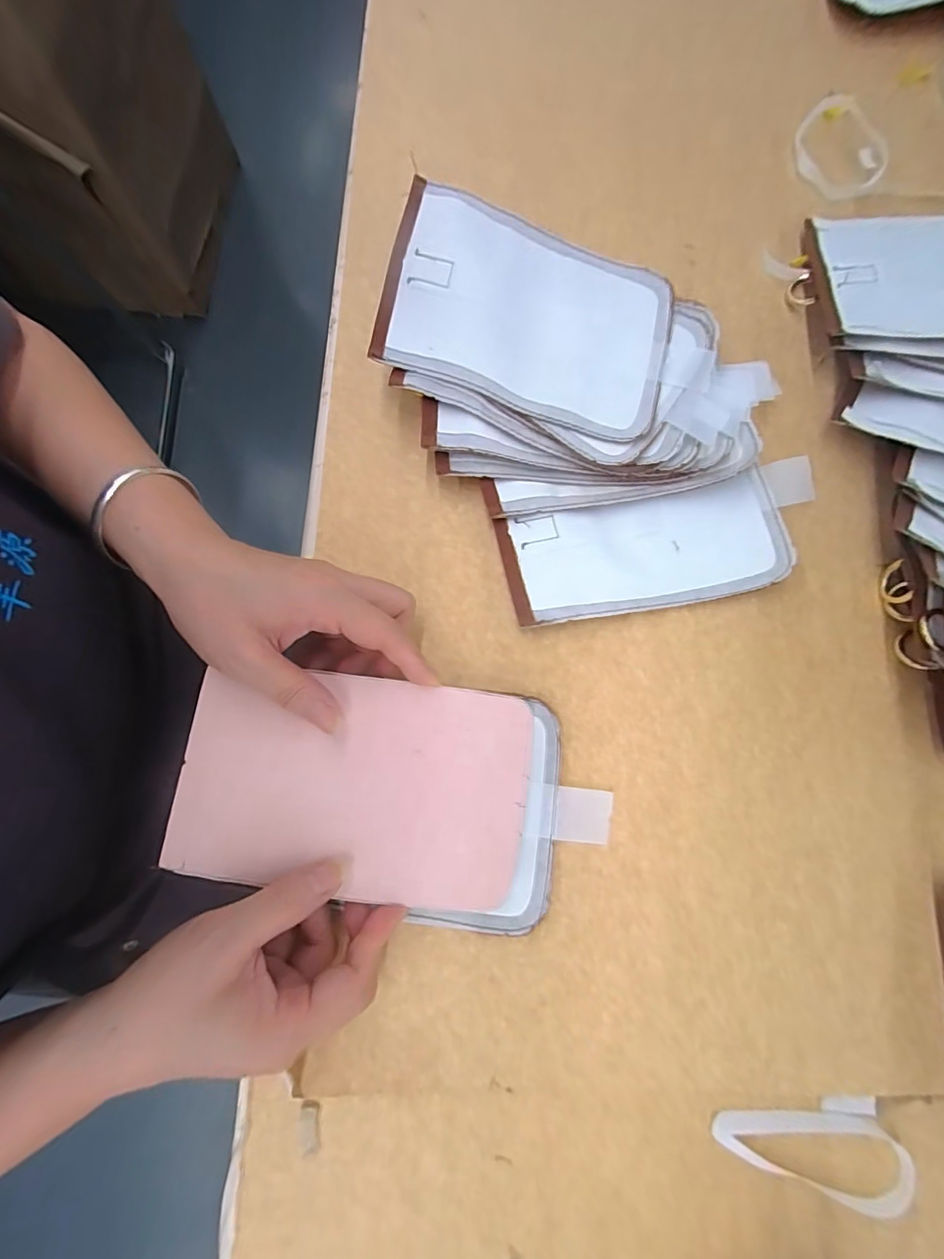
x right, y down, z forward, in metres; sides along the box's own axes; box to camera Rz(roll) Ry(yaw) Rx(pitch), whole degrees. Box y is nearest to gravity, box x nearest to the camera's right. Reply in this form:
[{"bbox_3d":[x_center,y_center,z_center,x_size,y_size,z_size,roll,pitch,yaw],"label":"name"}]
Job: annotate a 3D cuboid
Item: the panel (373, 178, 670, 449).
[{"bbox_3d":[0.037,-0.201,0.321,0.181,0.015,0.129,16,79,-9],"label":"panel"}]

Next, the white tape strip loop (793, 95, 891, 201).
[{"bbox_3d":[0.286,-0.373,0.386,0.066,0.016,0.075,-41,83,-8],"label":"white tape strip loop"}]

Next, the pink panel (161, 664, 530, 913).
[{"bbox_3d":[-0.058,0.082,0.263,0.176,0.004,0.111,10,82,-8],"label":"pink panel"}]

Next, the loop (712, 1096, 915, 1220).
[{"bbox_3d":[0.182,0.284,0.265,0.099,0.010,0.052,-1,80,-1],"label":"loop"}]

